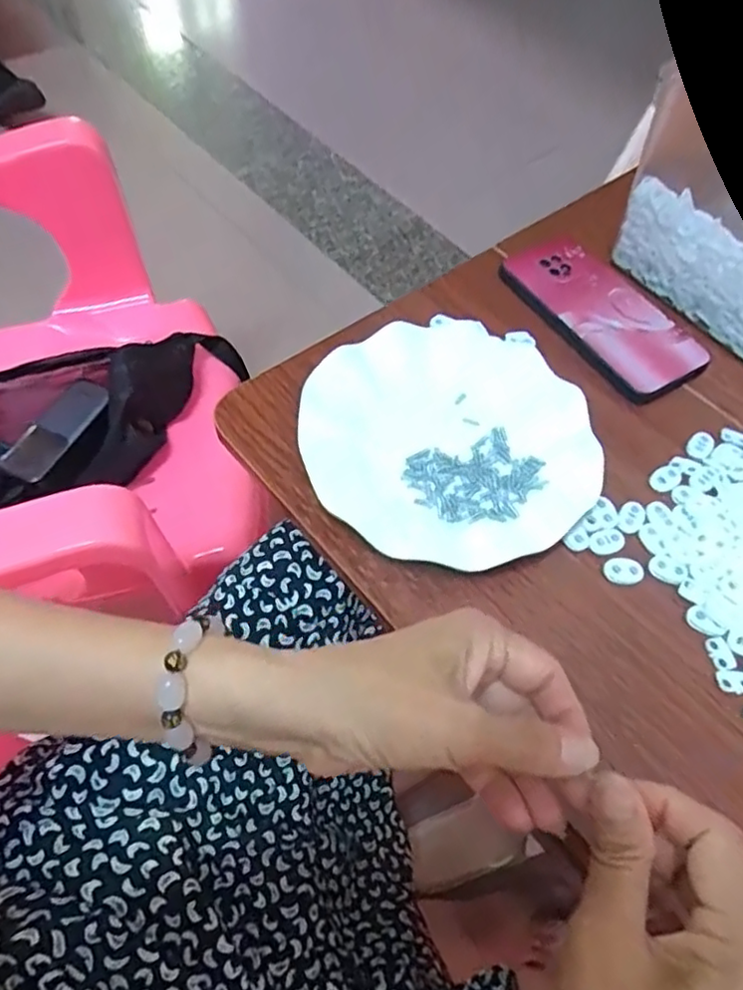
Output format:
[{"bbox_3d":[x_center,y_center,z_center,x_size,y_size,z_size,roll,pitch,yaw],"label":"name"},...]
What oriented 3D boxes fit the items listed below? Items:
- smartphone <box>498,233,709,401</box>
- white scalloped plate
[{"bbox_3d":[0.181,-0.145,0.499,0.088,0.015,0.165,-28,64,-18],"label":"smartphone"},{"bbox_3d":[0.049,-0.041,0.416,0.178,0.018,0.185,1,59,-2],"label":"white scalloped plate"}]

